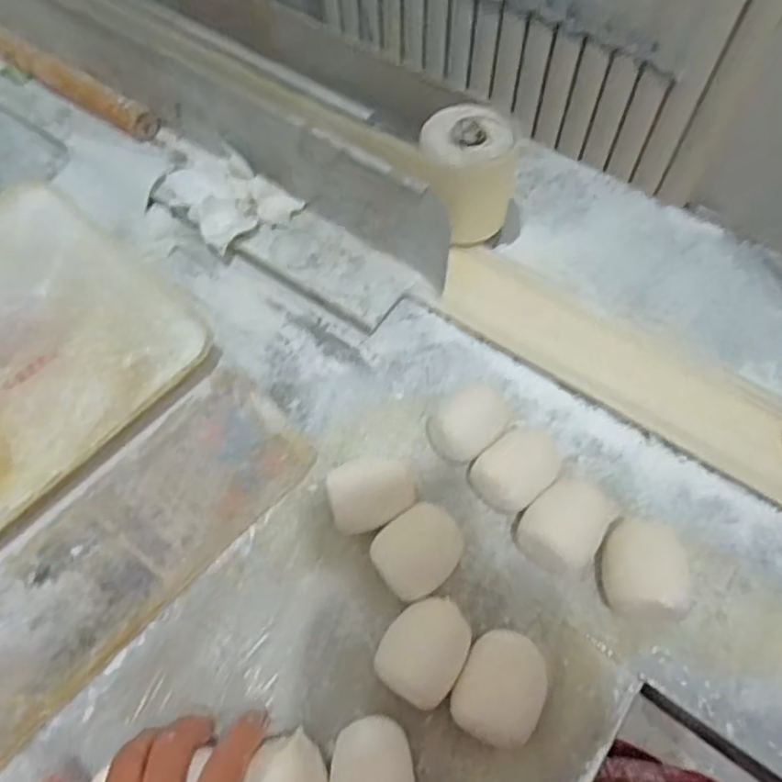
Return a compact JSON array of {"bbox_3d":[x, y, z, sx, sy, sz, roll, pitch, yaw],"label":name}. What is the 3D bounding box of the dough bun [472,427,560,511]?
[{"bbox_3d":[0.095,0.057,0.457,0.071,0.036,0.047,-38,68,-15],"label":"dough bun"}]

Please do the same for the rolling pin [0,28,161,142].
[{"bbox_3d":[-0.370,-0.348,0.679,0.298,0.031,0.030,32,69,16],"label":"rolling pin"}]

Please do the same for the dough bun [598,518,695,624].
[{"bbox_3d":[0.174,0.122,0.423,0.055,0.042,0.063,7,64,6],"label":"dough bun"}]

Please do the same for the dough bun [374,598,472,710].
[{"bbox_3d":[0.022,0.169,0.408,0.050,0.029,0.062,28,68,15],"label":"dough bun"}]

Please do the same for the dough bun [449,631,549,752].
[{"bbox_3d":[0.070,0.189,0.397,0.050,0.033,0.063,25,67,14],"label":"dough bun"}]

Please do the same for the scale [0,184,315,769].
[{"bbox_3d":[-0.282,0.049,0.438,0.307,0.100,0.333,40,72,19],"label":"scale"}]

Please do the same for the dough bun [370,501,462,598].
[{"bbox_3d":[0.020,0.113,0.438,0.061,0.029,0.051,-35,68,-14],"label":"dough bun"}]

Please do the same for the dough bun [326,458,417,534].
[{"bbox_3d":[-0.013,0.078,0.450,0.059,0.044,0.046,-11,64,-3],"label":"dough bun"}]

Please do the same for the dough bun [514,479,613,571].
[{"bbox_3d":[0.122,0.093,0.436,0.051,0.032,0.072,30,69,16],"label":"dough bun"}]

